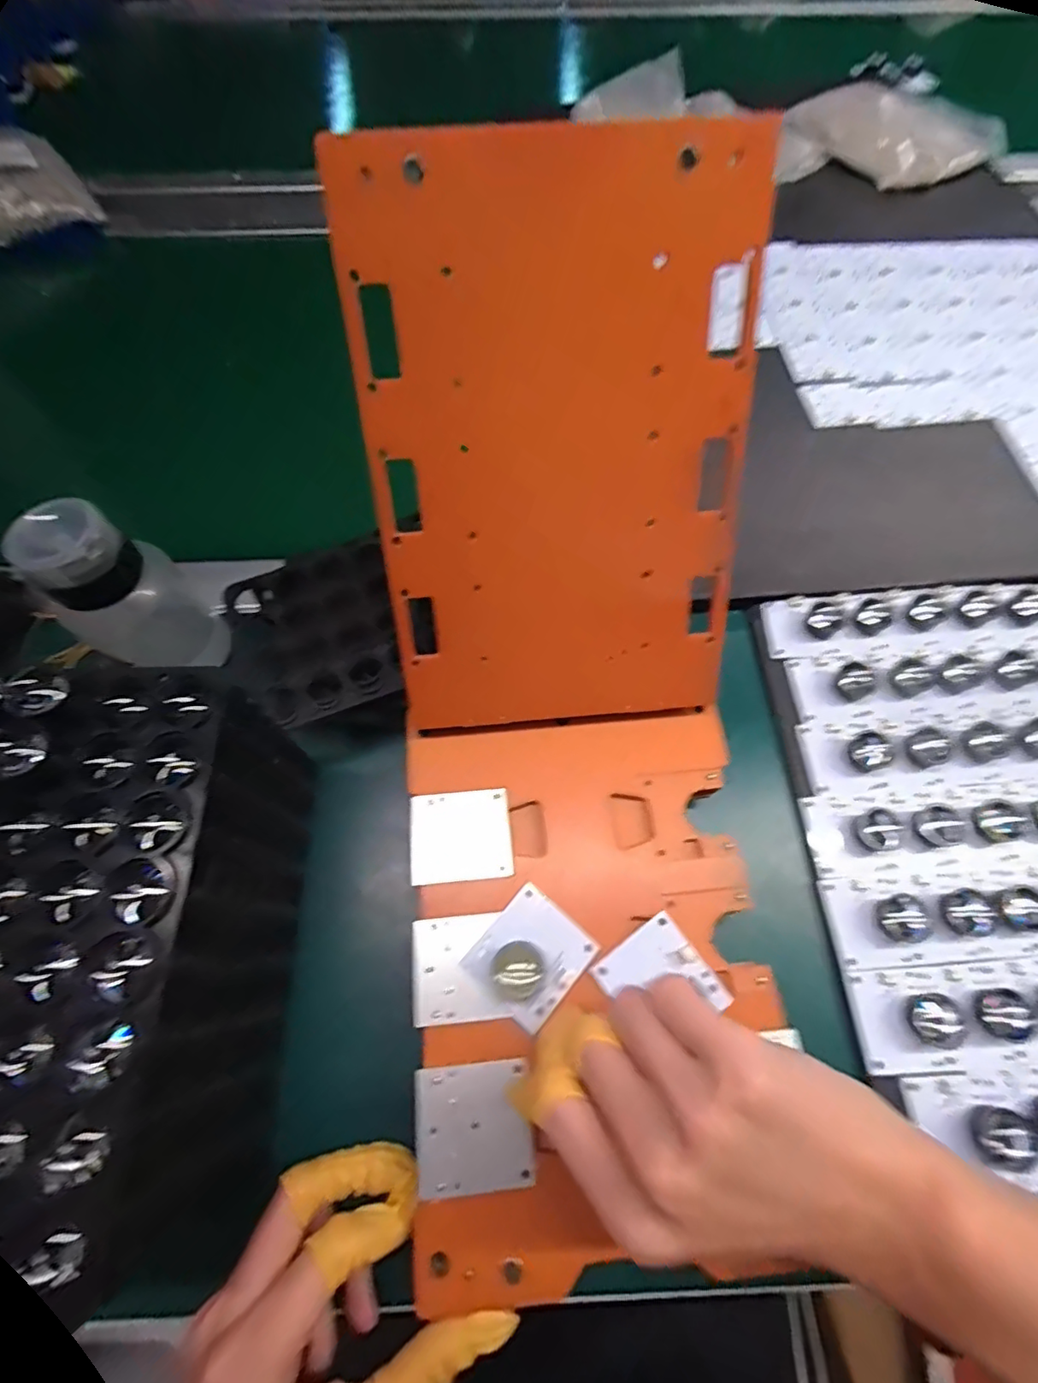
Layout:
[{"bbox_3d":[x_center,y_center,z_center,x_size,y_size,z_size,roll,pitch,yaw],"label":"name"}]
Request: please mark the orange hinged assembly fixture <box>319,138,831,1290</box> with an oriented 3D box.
[{"bbox_3d":[0.019,0.011,0.245,0.162,0.125,0.418,1,98,4],"label":"orange hinged assembly fixture"}]

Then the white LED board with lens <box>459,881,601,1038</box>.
[{"bbox_3d":[0.005,0.120,0.256,0.045,0.014,0.048,38,71,16],"label":"white LED board with lens"}]

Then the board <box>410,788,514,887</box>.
[{"bbox_3d":[-0.029,0.073,0.285,0.050,0.004,0.044,-5,65,-2],"label":"board"}]

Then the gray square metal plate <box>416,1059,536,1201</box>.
[{"bbox_3d":[-0.019,0.181,0.235,0.046,0.004,0.043,-6,65,-3],"label":"gray square metal plate"}]

